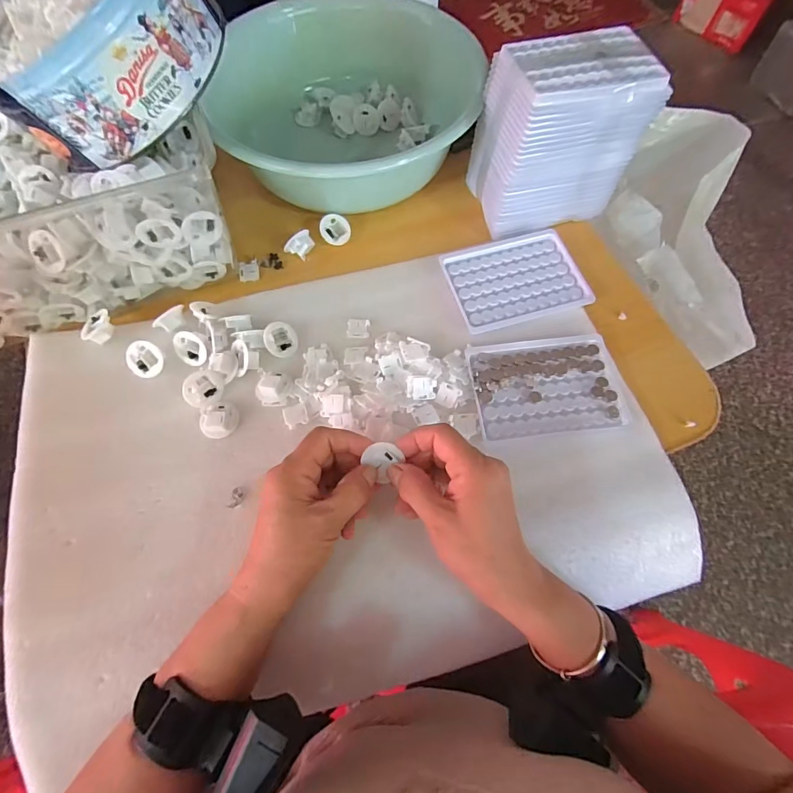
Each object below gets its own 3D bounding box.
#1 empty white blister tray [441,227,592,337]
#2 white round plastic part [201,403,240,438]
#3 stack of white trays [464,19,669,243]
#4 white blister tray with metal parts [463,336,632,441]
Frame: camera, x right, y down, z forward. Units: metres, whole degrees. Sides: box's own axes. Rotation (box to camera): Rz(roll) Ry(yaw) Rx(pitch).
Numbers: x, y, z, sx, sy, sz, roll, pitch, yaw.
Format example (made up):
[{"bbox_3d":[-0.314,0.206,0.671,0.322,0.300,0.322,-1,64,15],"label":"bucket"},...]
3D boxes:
[{"bbox_3d":[0.117,-0.117,0.422,0.127,0.017,0.100,-15,68,-6],"label":"empty white blister tray"},{"bbox_3d":[-0.153,0.019,0.358,0.029,0.016,0.032,34,72,14],"label":"white round plastic part"},{"bbox_3d":[0.156,-0.255,0.412,0.135,0.132,0.098,-12,68,-5],"label":"stack of white trays"},{"bbox_3d":[0.133,-0.011,0.372,0.128,0.009,0.091,-6,67,-2],"label":"white blister tray with metal parts"}]

